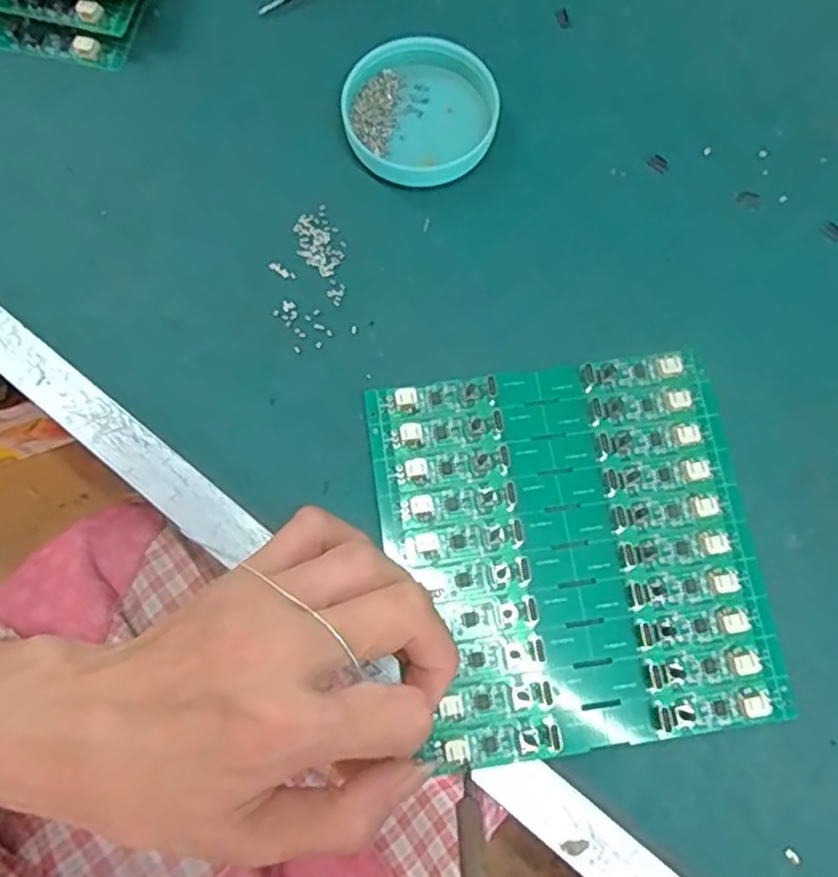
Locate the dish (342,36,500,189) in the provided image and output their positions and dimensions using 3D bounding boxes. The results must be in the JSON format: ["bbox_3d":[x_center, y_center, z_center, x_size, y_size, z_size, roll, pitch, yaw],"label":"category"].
[{"bbox_3d":[0.001,-0.141,0.308,0.062,0.016,0.062,0,74,0],"label":"dish"}]

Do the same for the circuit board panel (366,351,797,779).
[{"bbox_3d":[0.056,0.040,0.265,0.130,0.007,0.140,-9,75,-3],"label":"circuit board panel"}]

